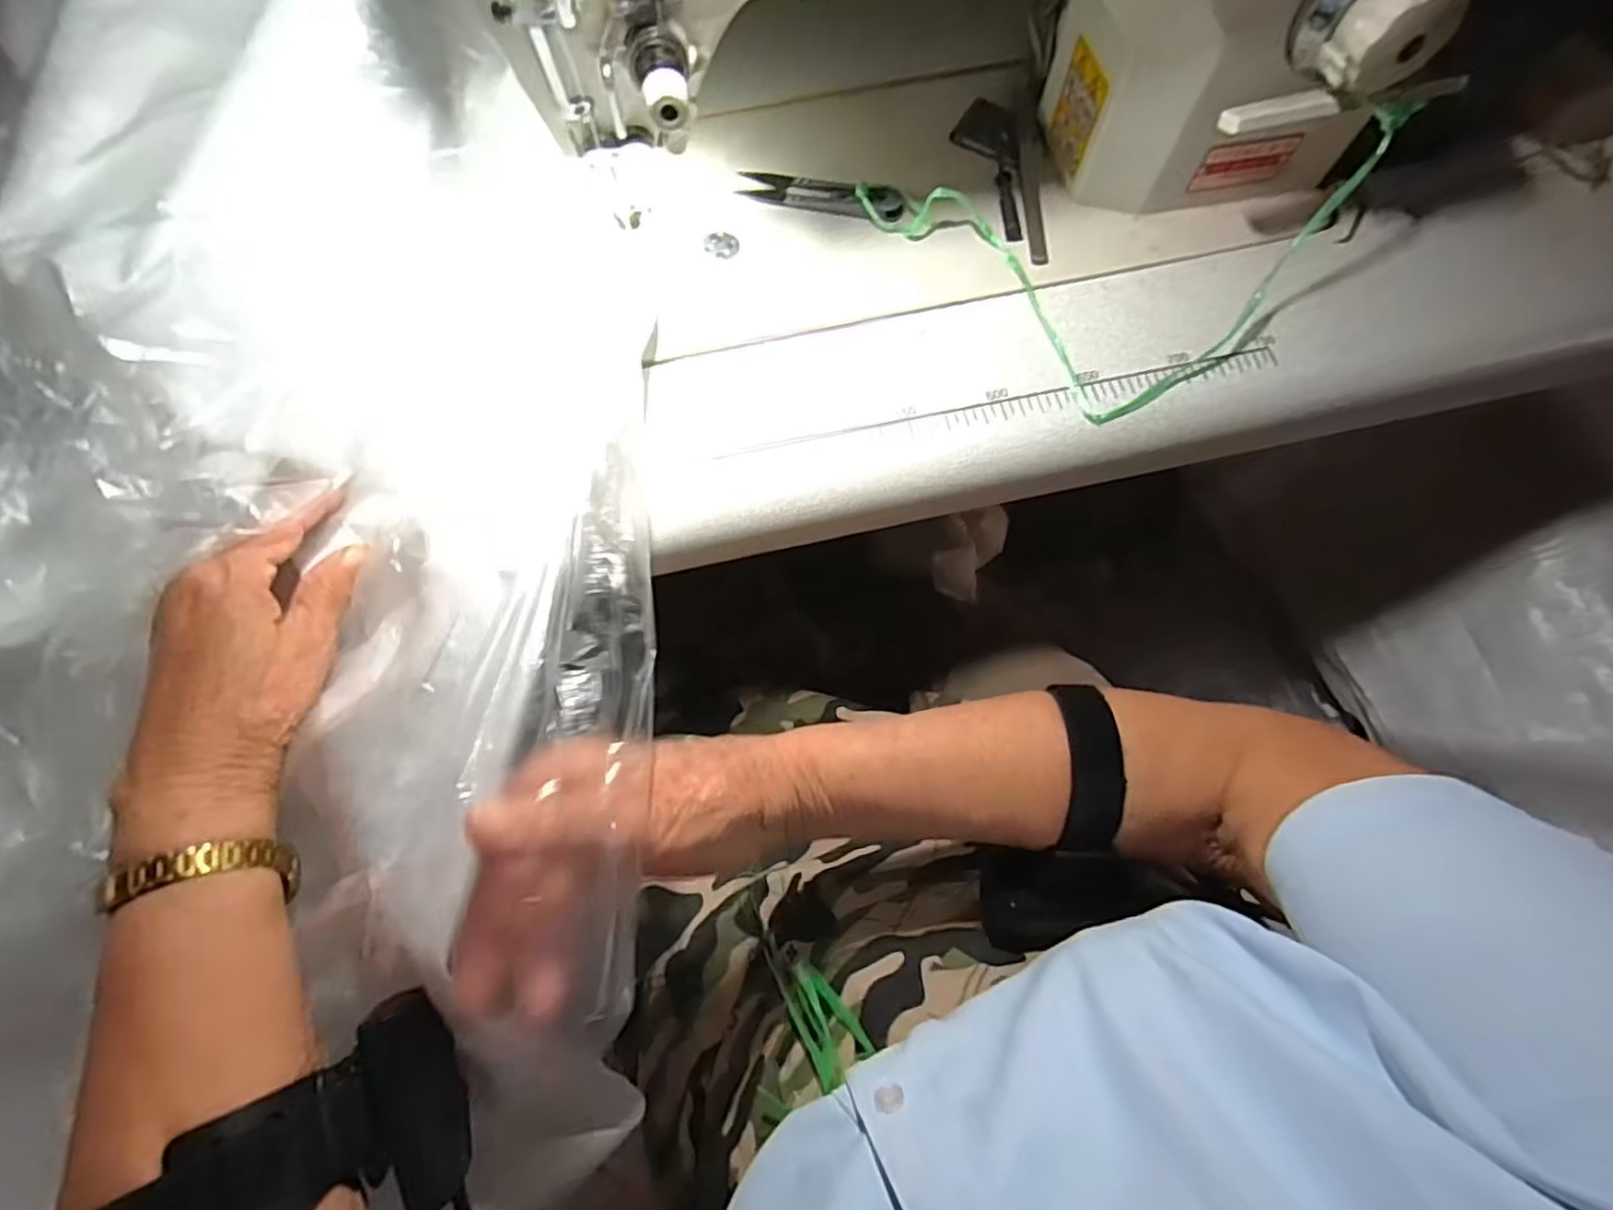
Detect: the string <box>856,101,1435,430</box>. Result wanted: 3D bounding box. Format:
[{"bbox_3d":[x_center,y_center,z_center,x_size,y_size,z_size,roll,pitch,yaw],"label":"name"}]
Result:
[{"bbox_3d":[0.175,-0.235,0.372,0.210,0.068,0.212,-37,73,-11],"label":"string"}]

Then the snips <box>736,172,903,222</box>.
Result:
[{"bbox_3d":[0.009,-0.247,0.409,0.096,0.013,0.021,15,71,7],"label":"snips"}]

